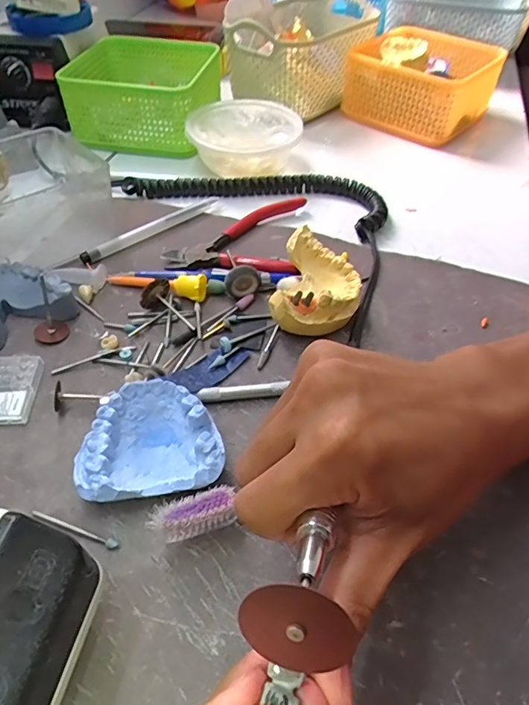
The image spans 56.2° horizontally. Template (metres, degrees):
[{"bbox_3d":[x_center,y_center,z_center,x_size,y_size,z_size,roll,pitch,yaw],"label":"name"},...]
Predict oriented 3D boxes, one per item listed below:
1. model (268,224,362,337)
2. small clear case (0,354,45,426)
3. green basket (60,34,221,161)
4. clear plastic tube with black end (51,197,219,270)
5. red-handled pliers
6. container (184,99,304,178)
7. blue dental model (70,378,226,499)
[{"bbox_3d":[0.036,-0.041,0.325,0.052,0.040,0.067,11,49,8],"label":"model"},{"bbox_3d":[-0.150,0.021,0.286,0.036,0.006,0.046,-2,48,-4],"label":"small clear case"},{"bbox_3d":[-0.120,-0.266,0.509,0.133,0.063,0.135,9,48,6],"label":"green basket"},{"bbox_3d":[-0.095,-0.096,0.391,0.141,0.010,0.012,-31,56,-26],"label":"clear plastic tube with black end"},{"bbox_3d":[-0.018,-0.097,0.390,0.100,0.016,0.106,9,48,7],"label":"red-handled pliers"},{"bbox_3d":[-0.018,-0.196,0.464,0.098,0.045,0.098,1,48,-1],"label":"container"},{"bbox_3d":[-0.056,0.045,0.250,0.067,0.029,0.056,-6,48,-7],"label":"blue dental model"}]

